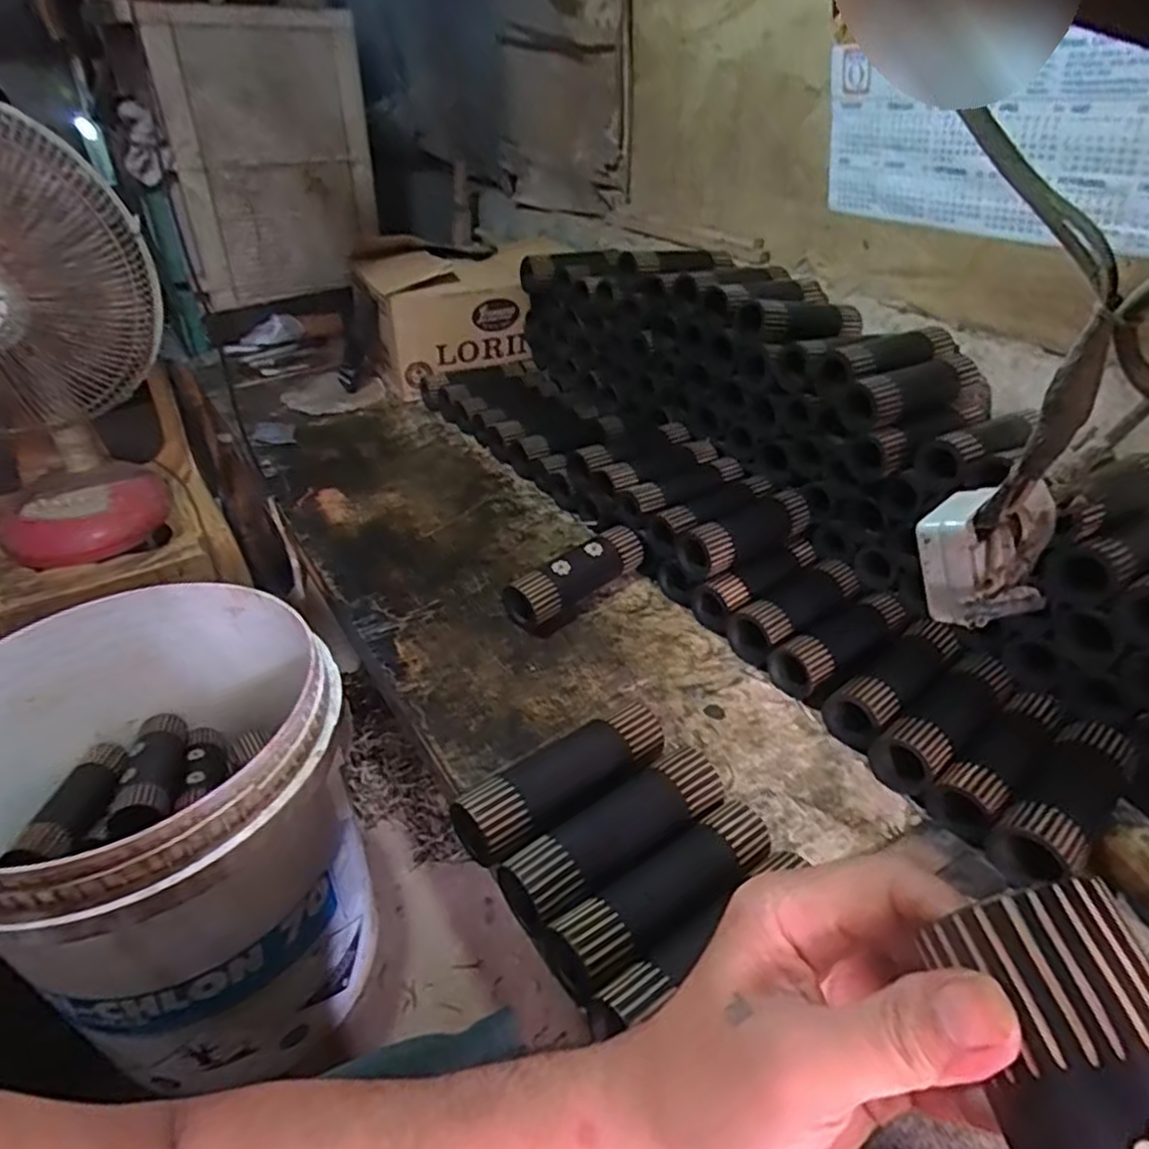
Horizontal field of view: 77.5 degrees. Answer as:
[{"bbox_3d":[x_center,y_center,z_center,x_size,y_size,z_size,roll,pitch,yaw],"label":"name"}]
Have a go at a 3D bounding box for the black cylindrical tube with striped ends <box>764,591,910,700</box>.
[{"bbox_3d":[0.282,0.072,0.756,0.181,0.041,0.055,-22,42,-32],"label":"black cylindrical tube with striped ends"}]

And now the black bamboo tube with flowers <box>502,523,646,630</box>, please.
[{"bbox_3d":[0.004,0.000,0.820,0.183,0.056,0.058,-27,44,-36],"label":"black bamboo tube with flowers"}]

